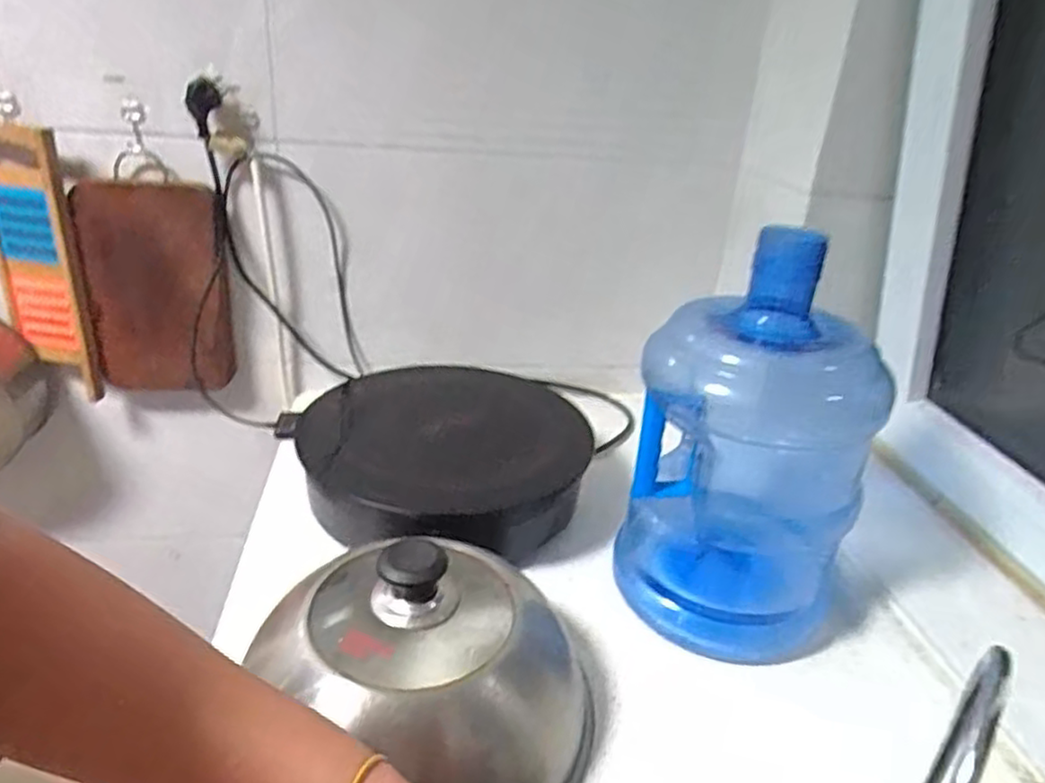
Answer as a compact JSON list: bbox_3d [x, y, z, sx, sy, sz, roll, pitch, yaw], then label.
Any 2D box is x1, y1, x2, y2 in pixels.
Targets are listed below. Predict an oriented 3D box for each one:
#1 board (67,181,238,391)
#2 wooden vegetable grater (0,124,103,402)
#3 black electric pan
[{"bbox_3d":[-0.473,-0.125,0.928,0.171,0.270,0.030,1,24,-6],"label":"board"},{"bbox_3d":[-0.600,-0.152,0.894,0.098,0.337,0.020,4,25,0],"label":"wooden vegetable grater"},{"bbox_3d":[-0.081,0.077,0.815,0.320,0.100,0.353,-18,34,-38],"label":"black electric pan"}]

